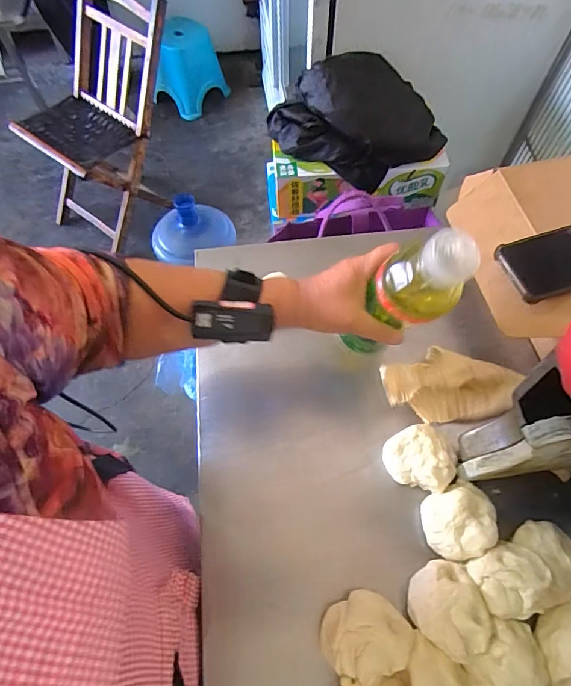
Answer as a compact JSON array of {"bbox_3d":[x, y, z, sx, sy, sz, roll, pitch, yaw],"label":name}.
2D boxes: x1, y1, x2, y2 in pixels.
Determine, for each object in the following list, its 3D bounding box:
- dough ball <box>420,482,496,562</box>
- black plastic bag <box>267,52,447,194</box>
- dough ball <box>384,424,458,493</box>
[{"bbox_3d":[0.170,0.172,0.418,0.067,0.041,0.060,-25,65,-12],"label":"dough ball"},{"bbox_3d":[0.131,-0.446,0.852,0.297,0.147,0.224,-14,63,-7],"label":"black plastic bag"},{"bbox_3d":[0.142,0.117,0.454,0.068,0.035,0.062,0,62,0],"label":"dough ball"}]

